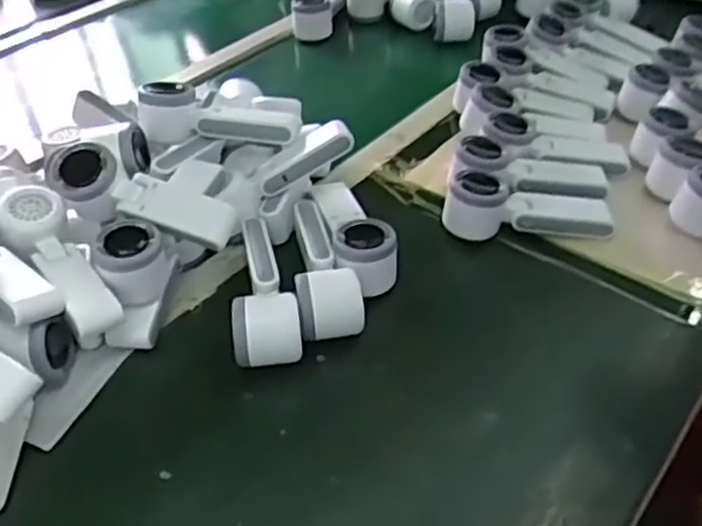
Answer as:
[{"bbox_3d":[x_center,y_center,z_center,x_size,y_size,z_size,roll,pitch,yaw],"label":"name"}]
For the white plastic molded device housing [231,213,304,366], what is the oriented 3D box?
[{"bbox_3d":[-0.083,0.024,0.663,0.057,0.055,0.165,-10,42,-10],"label":"white plastic molded device housing"}]

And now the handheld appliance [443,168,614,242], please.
[{"bbox_3d":[0.173,-0.055,0.735,0.160,0.064,0.051,1,41,2],"label":"handheld appliance"}]

